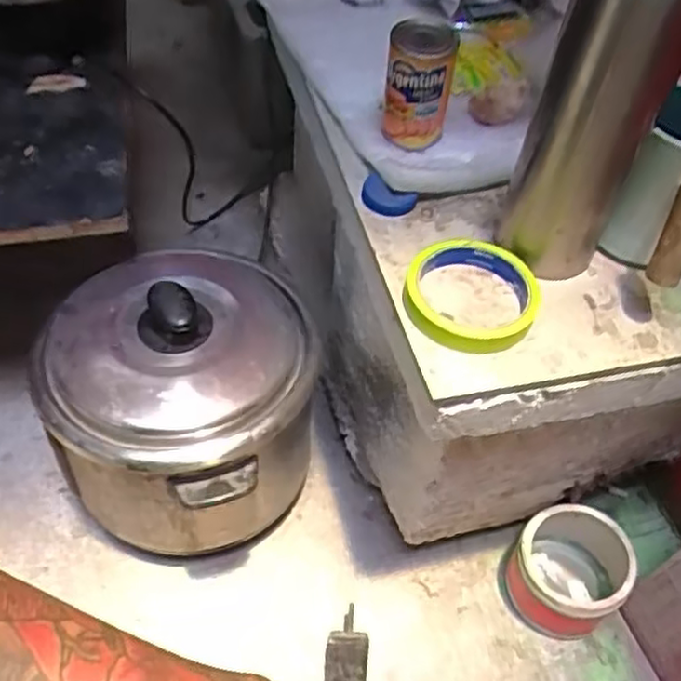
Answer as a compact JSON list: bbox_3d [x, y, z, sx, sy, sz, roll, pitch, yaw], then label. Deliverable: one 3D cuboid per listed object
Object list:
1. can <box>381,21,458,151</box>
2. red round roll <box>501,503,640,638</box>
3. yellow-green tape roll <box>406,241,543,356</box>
[{"bbox_3d":[0.062,-0.205,0.598,0.052,0.090,0.050,3,49,-3],"label":"can"},{"bbox_3d":[0.221,0.219,0.710,0.103,0.080,0.117,27,52,17],"label":"red round roll"},{"bbox_3d":[0.092,-0.032,0.508,0.092,0.020,0.085,-2,49,-8],"label":"yellow-green tape roll"}]

